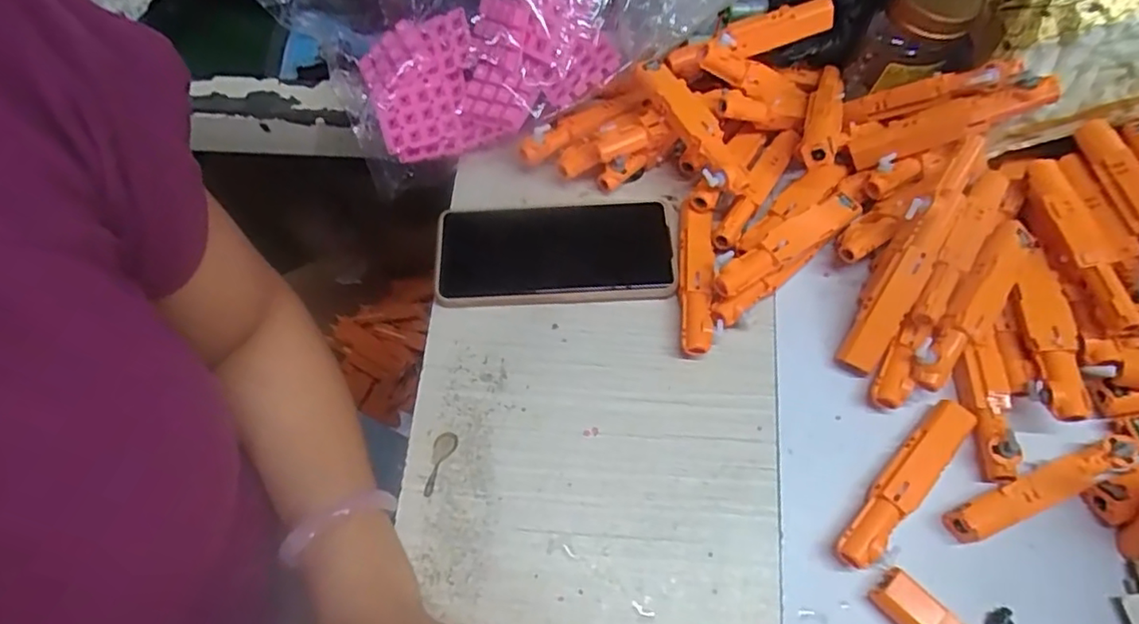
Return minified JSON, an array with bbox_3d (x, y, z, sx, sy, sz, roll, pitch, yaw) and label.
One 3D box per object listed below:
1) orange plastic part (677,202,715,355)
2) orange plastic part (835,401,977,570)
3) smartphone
[{"bbox_3d":[0.085,-0.024,0.408,0.022,0.023,0.115,4,63,3],"label":"orange plastic part"},{"bbox_3d":[0.192,0.097,0.344,0.022,0.020,0.119,41,71,19],"label":"orange plastic part"},{"bbox_3d":[-0.012,-0.043,0.419,0.168,0.016,0.079,-3,63,-1],"label":"smartphone"}]

